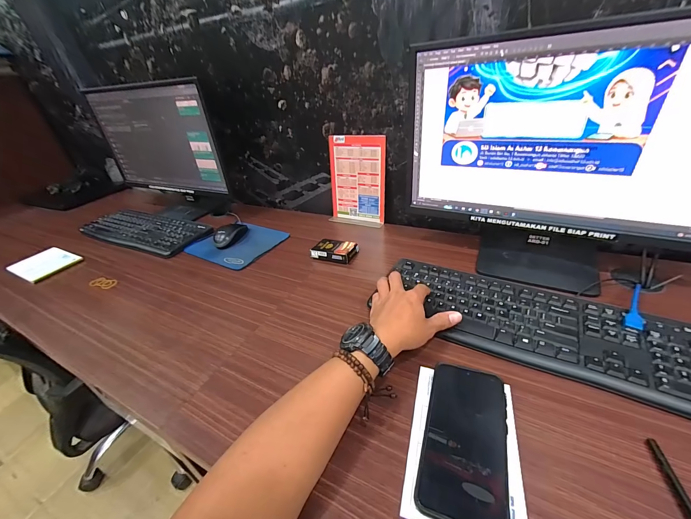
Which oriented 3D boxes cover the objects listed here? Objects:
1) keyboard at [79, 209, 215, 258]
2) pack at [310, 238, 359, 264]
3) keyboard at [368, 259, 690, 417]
[{"bbox_3d":[-0.577,-0.087,0.837,0.447,0.019,0.150,13,38,26],"label":"keyboard"},{"bbox_3d":[-0.024,-0.020,0.641,0.091,0.024,0.065,9,37,22],"label":"pack"},{"bbox_3d":[0.260,0.088,0.427,0.422,0.017,0.162,19,42,33],"label":"keyboard"}]

